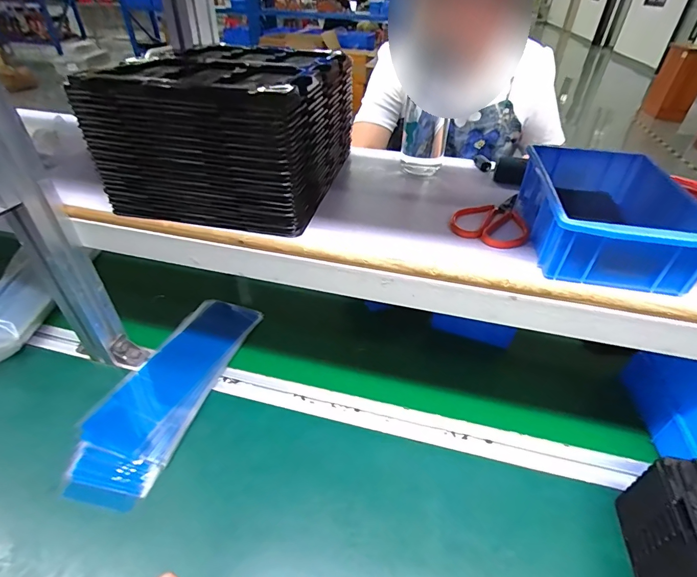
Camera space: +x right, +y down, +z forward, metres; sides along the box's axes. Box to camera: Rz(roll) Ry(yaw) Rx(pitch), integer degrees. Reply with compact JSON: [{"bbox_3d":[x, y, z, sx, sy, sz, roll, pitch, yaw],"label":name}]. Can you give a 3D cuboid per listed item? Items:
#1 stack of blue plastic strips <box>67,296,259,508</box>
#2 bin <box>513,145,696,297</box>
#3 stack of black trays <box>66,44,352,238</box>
[{"bbox_3d":[-0.239,0.124,0.528,0.119,0.022,0.313,10,38,12],"label":"stack of blue plastic strips"},{"bbox_3d":[0.255,-0.078,0.395,0.126,0.062,0.193,7,38,7],"label":"bin"},{"bbox_3d":[-0.126,-0.185,0.456,0.206,0.130,0.233,8,38,9],"label":"stack of black trays"}]

